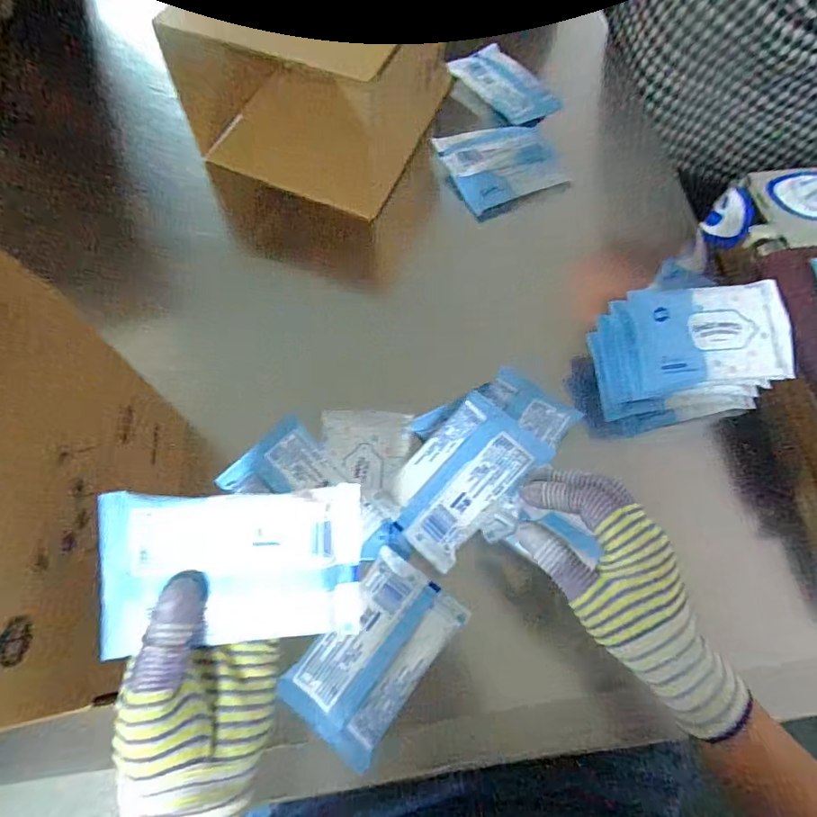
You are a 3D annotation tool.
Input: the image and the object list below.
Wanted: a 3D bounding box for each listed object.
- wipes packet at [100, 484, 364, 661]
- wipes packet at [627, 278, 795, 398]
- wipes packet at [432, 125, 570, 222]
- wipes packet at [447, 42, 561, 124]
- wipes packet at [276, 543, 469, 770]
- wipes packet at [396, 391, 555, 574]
[{"bbox_3d":[-0.093,0.087,0.274,0.133,0.007,0.084,0,97,-11],"label":"wipes packet"},{"bbox_3d":[0.256,-0.062,0.419,0.126,0.020,0.086,-4,84,-4],"label":"wipes packet"},{"bbox_3d":[0.108,-0.296,0.591,0.133,0.023,0.120,-25,70,-11],"label":"wipes packet"},{"bbox_3d":[0.127,-0.430,0.662,0.081,0.022,0.135,-35,73,-15],"label":"wipes packet"},{"bbox_3d":[-0.025,0.184,0.378,0.079,0.012,0.132,37,71,13],"label":"wipes packet"},{"bbox_3d":[0.045,0.054,0.411,0.082,0.032,0.135,40,72,14],"label":"wipes packet"}]

